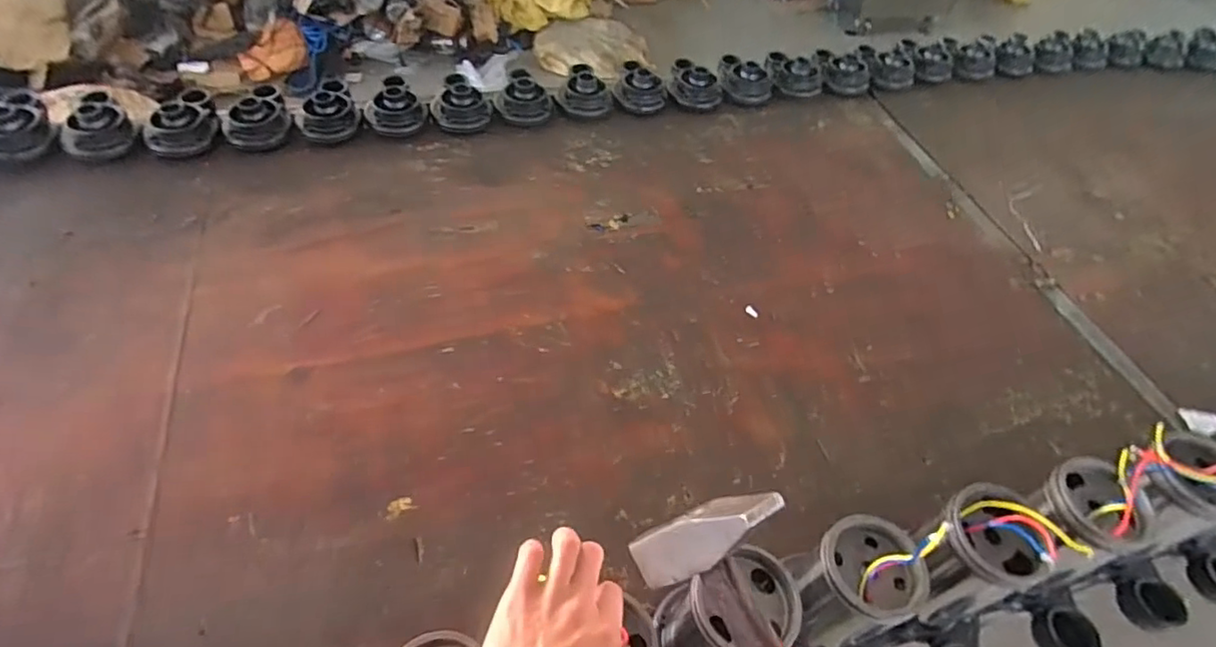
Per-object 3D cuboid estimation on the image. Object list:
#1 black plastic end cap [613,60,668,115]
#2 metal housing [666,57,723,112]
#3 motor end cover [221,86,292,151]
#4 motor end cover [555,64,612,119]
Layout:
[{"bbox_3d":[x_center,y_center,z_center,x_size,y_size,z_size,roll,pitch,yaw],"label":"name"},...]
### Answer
[{"bbox_3d":[0.073,-0.514,1.281,0.113,0.072,0.113,3,51,-4],"label":"black plastic end cap"},{"bbox_3d":[0.193,-0.533,1.309,0.132,0.064,0.114,12,51,3],"label":"metal housing"},{"bbox_3d":[-0.673,-0.391,1.117,0.125,0.066,0.139,-21,56,-21],"label":"motor end cover"},{"bbox_3d":[-0.044,-0.495,1.248,0.117,0.065,0.126,19,52,10],"label":"motor end cover"}]

